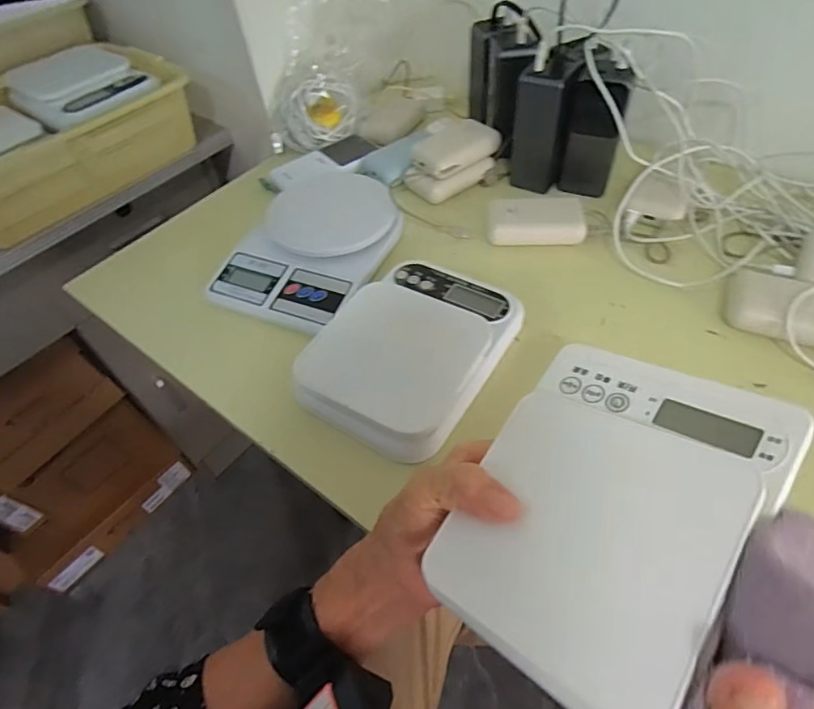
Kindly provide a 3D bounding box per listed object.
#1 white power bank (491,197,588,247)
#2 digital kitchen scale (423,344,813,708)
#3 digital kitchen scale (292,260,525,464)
[{"bbox_3d":[0.140,-0.144,0.535,0.099,0.028,0.050,2,51,7],"label":"white power bank"},{"bbox_3d":[0.099,0.071,0.250,0.125,0.017,0.175,22,61,41],"label":"digital kitchen scale"},{"bbox_3d":[0.002,-0.010,0.431,0.141,0.032,0.198,24,57,23],"label":"digital kitchen scale"}]

